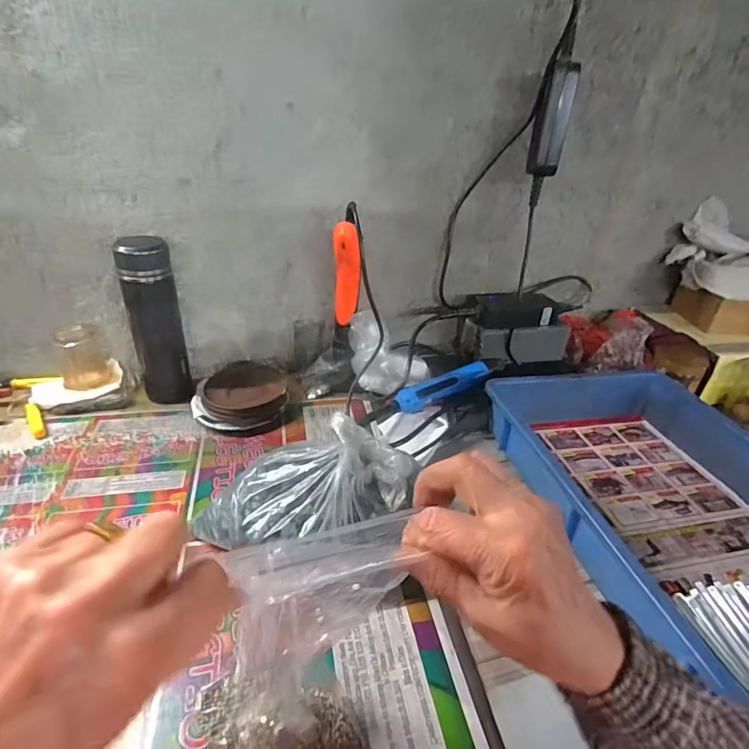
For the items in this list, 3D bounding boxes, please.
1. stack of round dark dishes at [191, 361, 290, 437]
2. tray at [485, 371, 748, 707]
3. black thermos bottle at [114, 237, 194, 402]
[{"bbox_3d":[-0.192,0.029,0.657,0.126,0.035,0.142,0,31,-7],"label":"stack of round dark dishes"},{"bbox_3d":[0.332,0.134,0.508,0.296,0.084,0.469,-3,31,-12],"label":"tray"},{"bbox_3d":[-0.299,-0.069,0.620,0.067,0.225,0.059,-12,34,-25],"label":"black thermos bottle"}]

